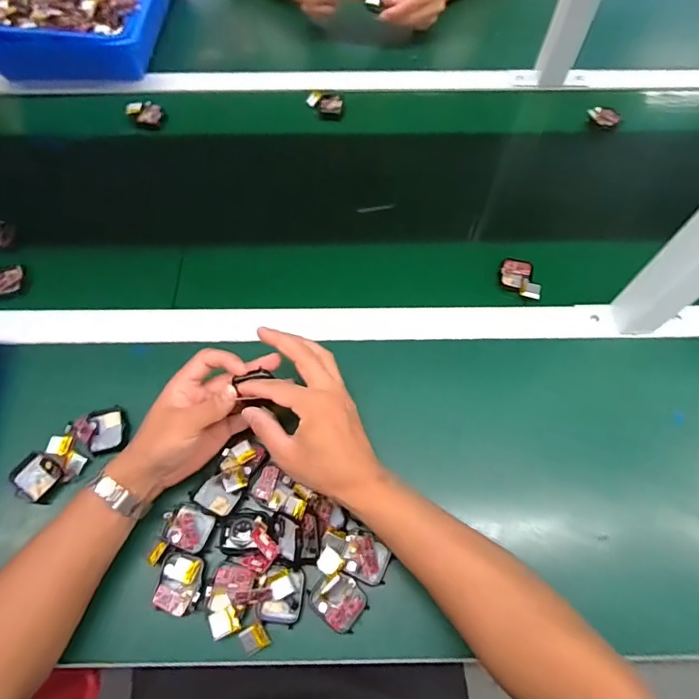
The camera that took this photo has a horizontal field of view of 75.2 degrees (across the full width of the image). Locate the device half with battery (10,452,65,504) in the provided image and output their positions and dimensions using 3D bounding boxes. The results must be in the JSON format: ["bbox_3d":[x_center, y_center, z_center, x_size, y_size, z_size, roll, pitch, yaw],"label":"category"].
[{"bbox_3d":[-0.302,0.123,0.437,0.047,0.016,0.042,24,65,9],"label":"device half with battery"}]

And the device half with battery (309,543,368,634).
[{"bbox_3d":[-0.012,0.208,0.390,0.059,0.017,0.043,41,69,17],"label":"device half with battery"}]

